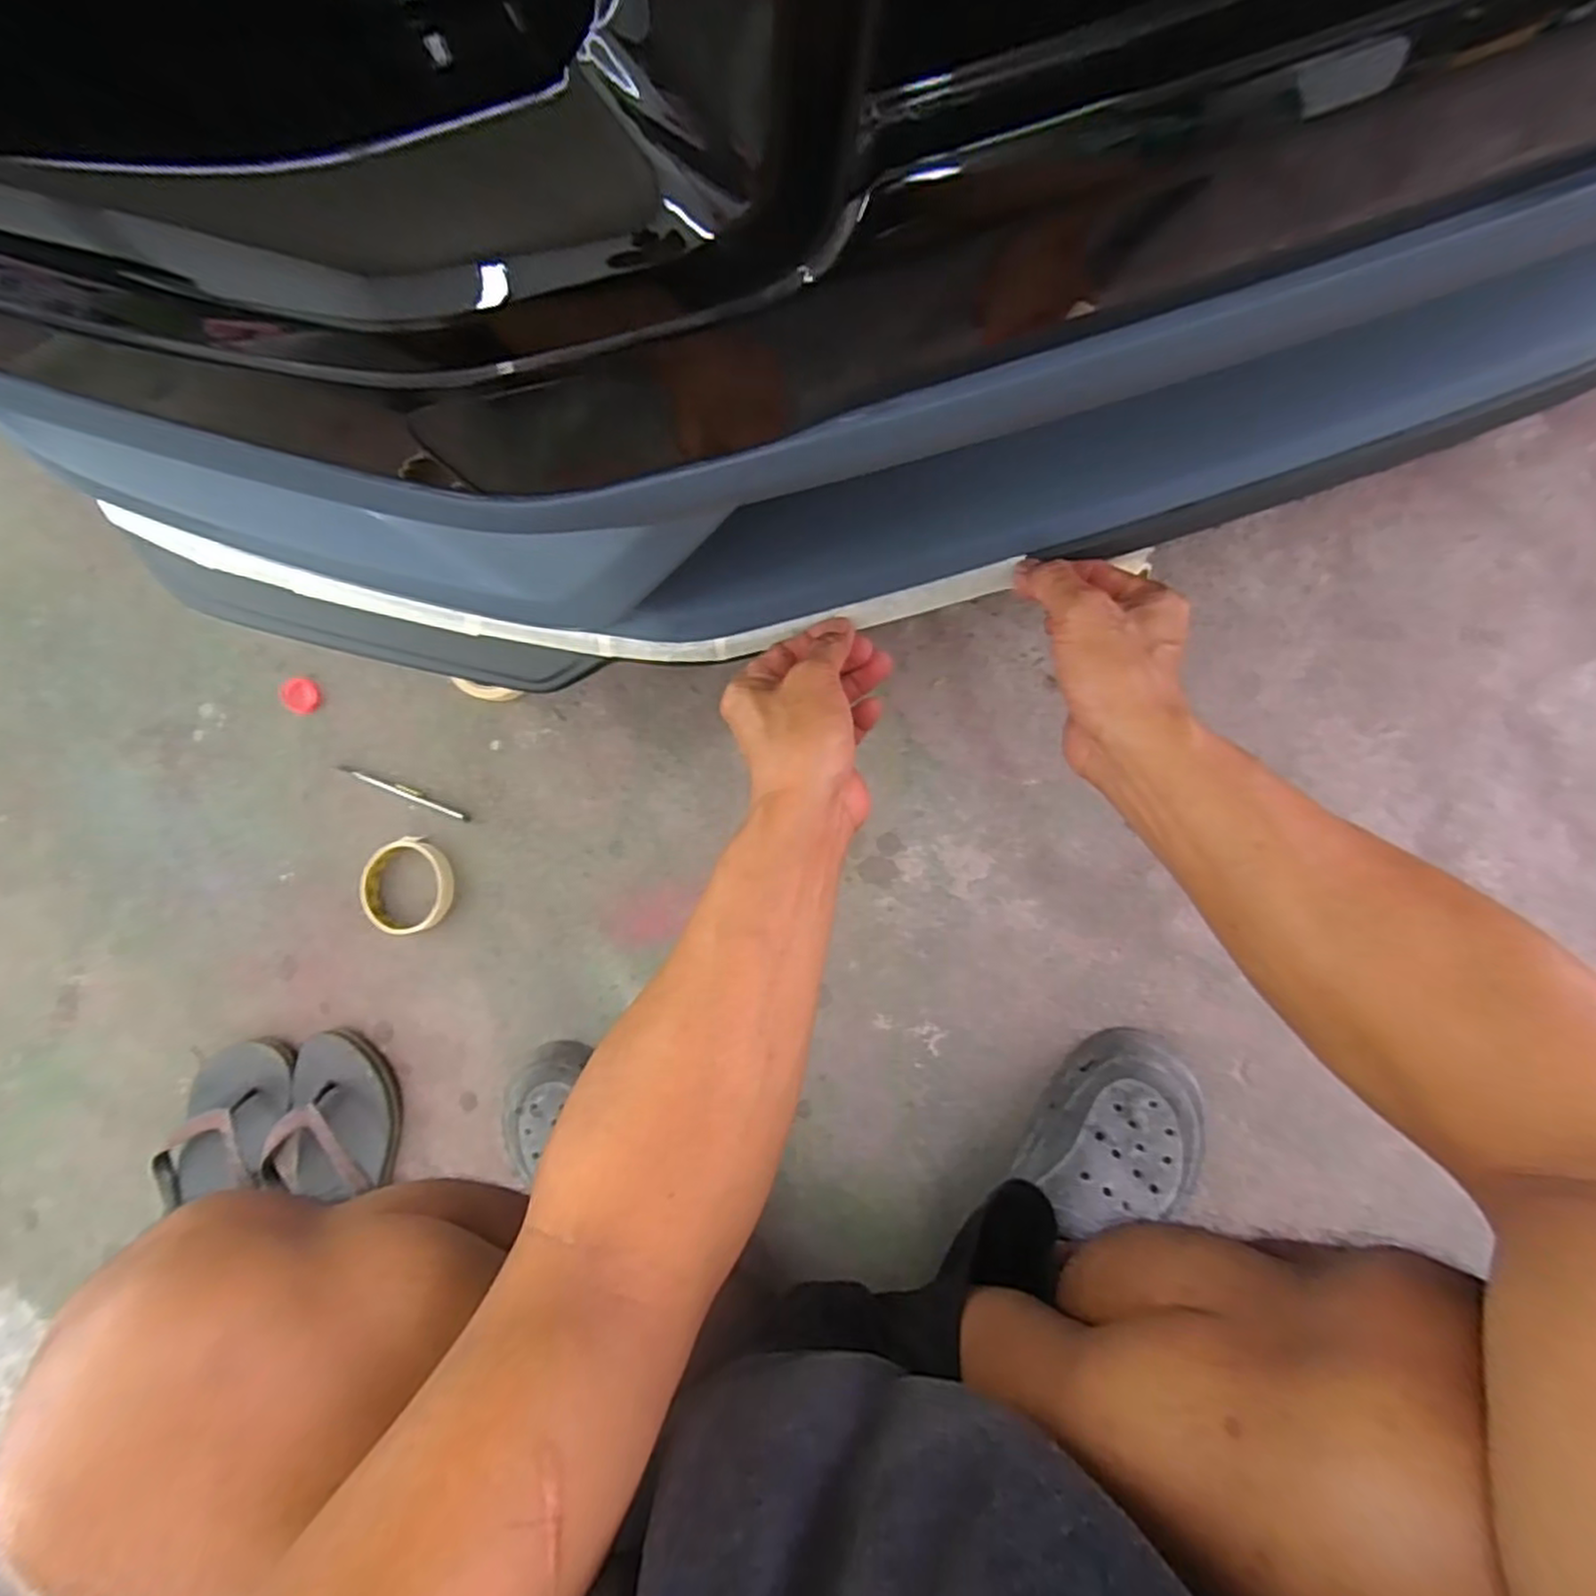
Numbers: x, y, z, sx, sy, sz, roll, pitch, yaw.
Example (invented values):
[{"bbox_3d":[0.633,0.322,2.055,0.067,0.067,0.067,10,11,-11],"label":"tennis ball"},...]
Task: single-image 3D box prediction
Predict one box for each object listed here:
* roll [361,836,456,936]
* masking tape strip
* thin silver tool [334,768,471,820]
[{"bbox_3d":[-0.362,0.084,0.664,0.080,0.017,0.084,0,88,9],"label":"roll"},{"bbox_3d":[-0.135,-0.129,0.454,0.664,0.031,0.079,4,89,10],"label":"masking tape strip"},{"bbox_3d":[-0.374,-0.006,0.676,0.147,0.008,0.010,20,91,9],"label":"thin silver tool"}]

